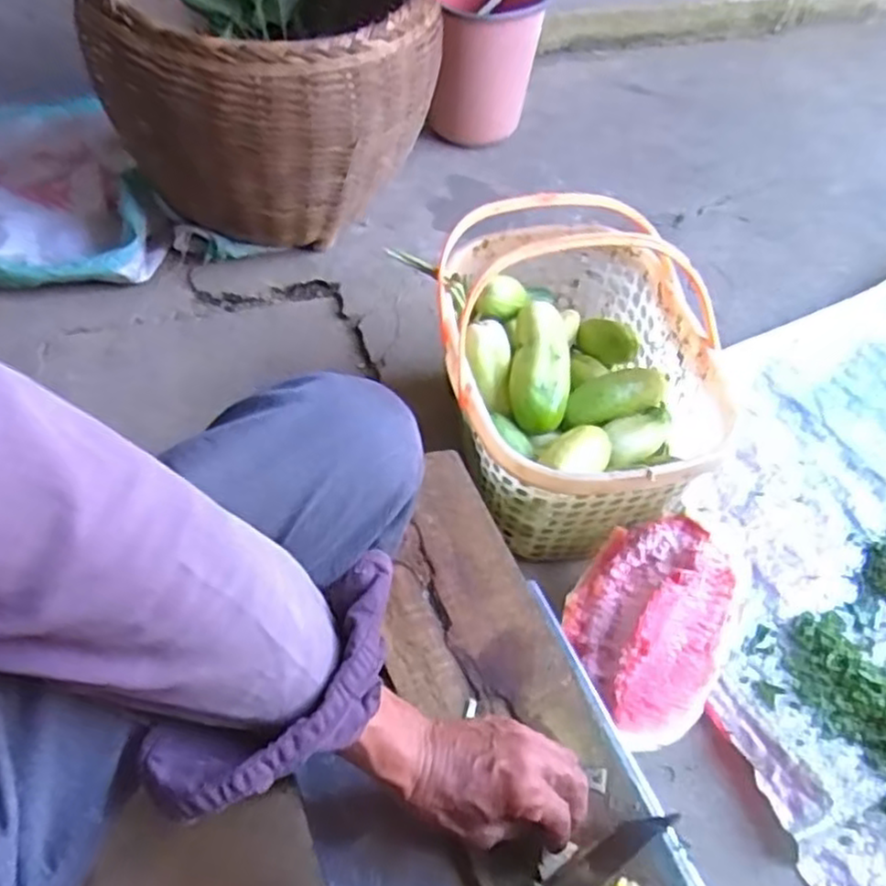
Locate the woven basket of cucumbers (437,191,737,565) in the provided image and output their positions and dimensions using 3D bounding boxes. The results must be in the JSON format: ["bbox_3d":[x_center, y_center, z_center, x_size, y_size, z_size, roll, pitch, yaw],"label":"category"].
[{"bbox_3d":[0.159,-0.087,0.882,0.308,0.269,0.387,-15,57,-14],"label":"woven basket of cucumbers"}]

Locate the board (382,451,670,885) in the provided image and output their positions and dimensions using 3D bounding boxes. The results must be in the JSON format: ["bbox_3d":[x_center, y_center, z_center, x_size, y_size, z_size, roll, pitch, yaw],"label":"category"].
[{"bbox_3d":[0.074,0.269,0.557,0.138,0.019,0.590,-15,58,-16],"label":"board"}]

